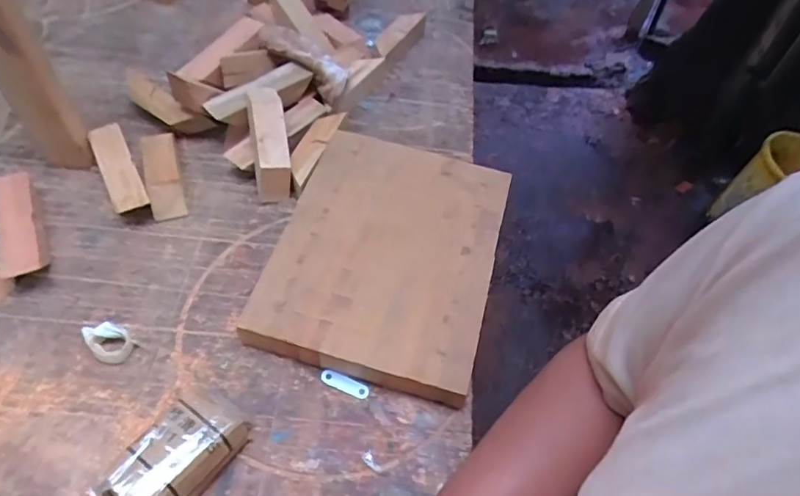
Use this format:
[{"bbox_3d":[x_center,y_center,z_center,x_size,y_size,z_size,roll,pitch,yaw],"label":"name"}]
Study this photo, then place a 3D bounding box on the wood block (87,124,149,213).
[{"bbox_3d":[-0.370,-0.101,0.724,0.044,0.044,0.171,-23,58,-21],"label":"wood block"}]

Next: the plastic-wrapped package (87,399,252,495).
[{"bbox_3d":[-0.215,0.203,0.511,0.078,0.052,0.138,29,55,17],"label":"plastic-wrapped package"}]

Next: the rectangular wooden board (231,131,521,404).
[{"bbox_3d":[-0.011,0.001,0.686,0.257,0.052,0.345,15,52,6],"label":"rectangular wooden board"}]

